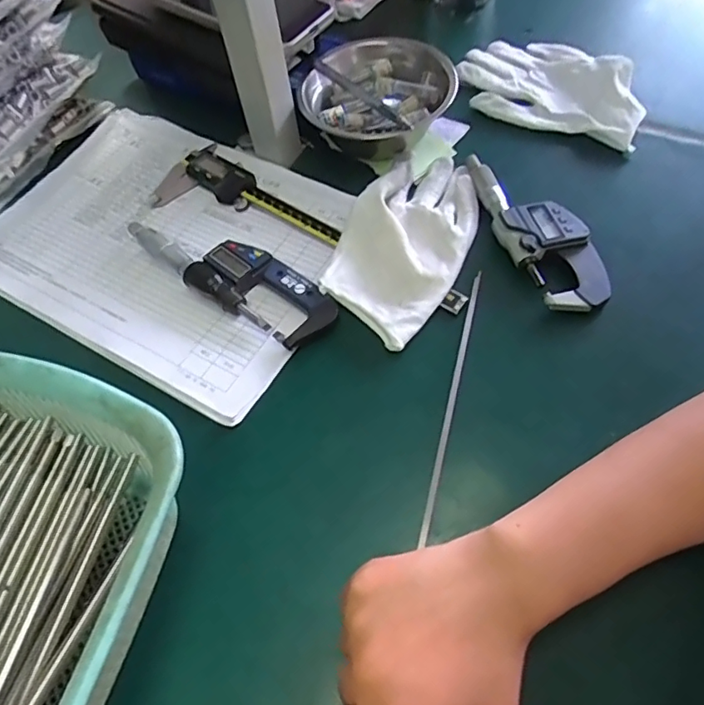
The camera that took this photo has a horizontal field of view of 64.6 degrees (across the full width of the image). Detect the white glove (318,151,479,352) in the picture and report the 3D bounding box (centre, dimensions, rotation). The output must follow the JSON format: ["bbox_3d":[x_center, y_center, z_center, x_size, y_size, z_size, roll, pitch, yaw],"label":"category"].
[{"bbox_3d":[0.045,-0.089,0.420,0.094,0.032,0.166,30,65,21],"label":"white glove"}]

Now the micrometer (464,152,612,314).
[{"bbox_3d":[0.136,-0.097,0.420,0.054,0.025,0.159,-22,59,-8],"label":"micrometer"}]

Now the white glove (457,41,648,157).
[{"bbox_3d":[0.180,-0.242,0.494,0.169,0.047,0.105,31,66,22],"label":"white glove"}]

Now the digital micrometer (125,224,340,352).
[{"bbox_3d":[-0.093,-0.061,0.423,0.183,0.019,0.053,30,66,22],"label":"digital micrometer"}]

